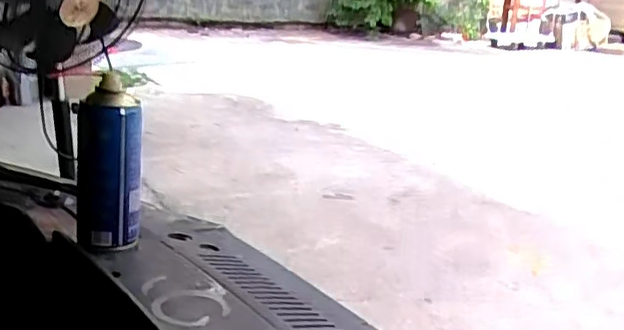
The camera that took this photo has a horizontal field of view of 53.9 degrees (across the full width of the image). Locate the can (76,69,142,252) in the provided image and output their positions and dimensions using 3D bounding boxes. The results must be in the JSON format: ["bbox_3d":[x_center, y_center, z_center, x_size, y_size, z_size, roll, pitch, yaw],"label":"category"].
[{"bbox_3d":[-0.215,0.005,0.649,0.069,0.173,0.056,-2,19,-16],"label":"can"}]

